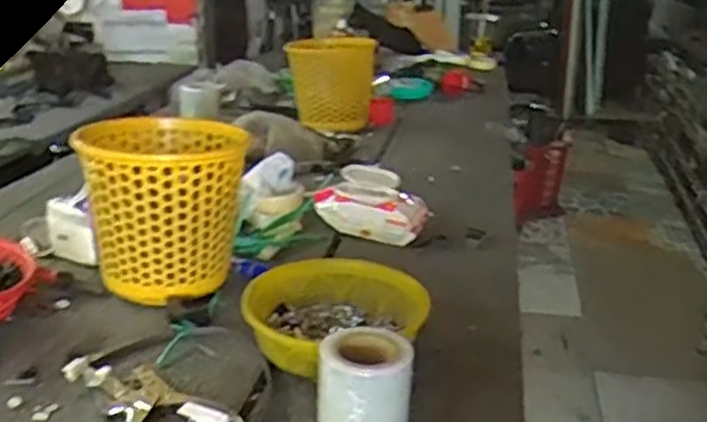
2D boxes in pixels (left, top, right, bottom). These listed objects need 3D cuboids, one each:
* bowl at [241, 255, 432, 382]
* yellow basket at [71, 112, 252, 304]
[{"bbox_3d":[-0.033,0.113,0.812,0.187,0.067,0.168,-15,25,-34],"label":"bowl"},{"bbox_3d":[-0.234,0.001,0.937,0.181,0.194,0.191,0,20,-1],"label":"yellow basket"}]

